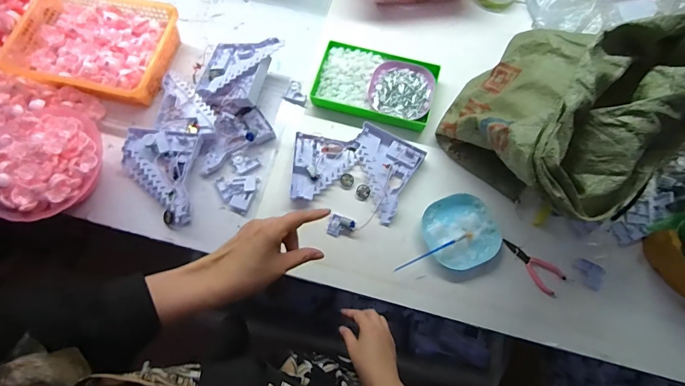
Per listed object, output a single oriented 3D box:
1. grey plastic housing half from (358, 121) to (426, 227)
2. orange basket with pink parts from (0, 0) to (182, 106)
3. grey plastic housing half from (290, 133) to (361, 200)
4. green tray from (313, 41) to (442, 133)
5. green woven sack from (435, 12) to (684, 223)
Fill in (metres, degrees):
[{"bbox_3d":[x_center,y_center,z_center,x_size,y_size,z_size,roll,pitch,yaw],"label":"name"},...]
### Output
[{"bbox_3d":[0.069,-0.041,0.723,0.128,0.020,0.157,27,72,10],"label":"grey plastic housing half"},{"bbox_3d":[-0.515,-0.311,0.799,0.311,0.071,0.223,14,71,5],"label":"orange basket with pink parts"},{"bbox_3d":[-0.038,-0.047,0.724,0.118,0.025,0.129,8,70,4],"label":"grey plastic housing half"},{"bbox_3d":[0.068,-0.224,0.784,0.239,0.031,0.144,16,71,6],"label":"green tray"},{"bbox_3d":[0.316,-0.109,0.598,0.294,0.292,0.281,38,75,13],"label":"green woven sack"}]

